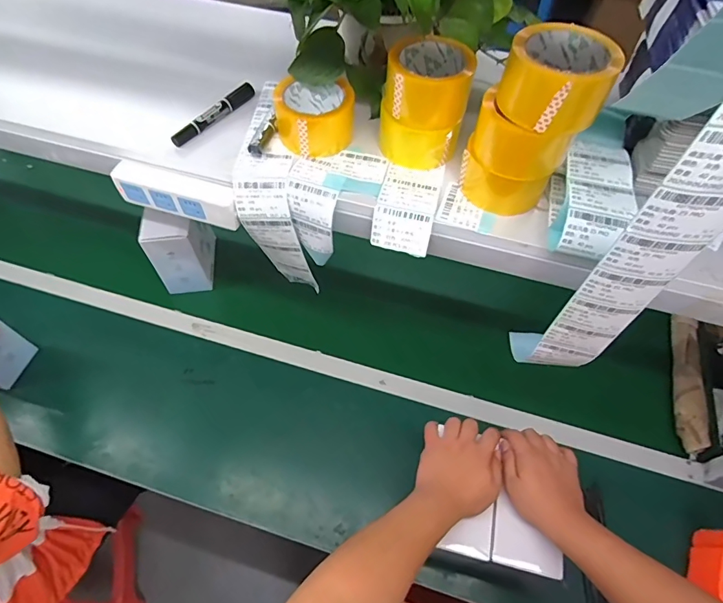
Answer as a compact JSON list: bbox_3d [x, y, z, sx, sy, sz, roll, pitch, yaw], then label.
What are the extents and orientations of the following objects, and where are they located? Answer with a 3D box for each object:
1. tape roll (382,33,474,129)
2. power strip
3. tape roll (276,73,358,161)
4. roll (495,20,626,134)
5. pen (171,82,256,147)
[{"bbox_3d":[0.081,-0.263,0.528,0.100,0.066,0.094,11,59,4],"label":"tape roll"},{"bbox_3d":[-0.244,-0.143,0.582,0.172,0.047,0.038,15,59,7],"label":"power strip"},{"bbox_3d":[-0.060,-0.241,0.568,0.096,0.055,0.092,1,59,-2],"label":"tape roll"},{"bbox_3d":[0.192,-0.217,0.424,0.094,0.063,0.096,1,59,-2],"label":"roll"},{"bbox_3d":[-0.200,-0.256,0.597,0.018,0.017,0.141,34,63,17],"label":"pen"}]

